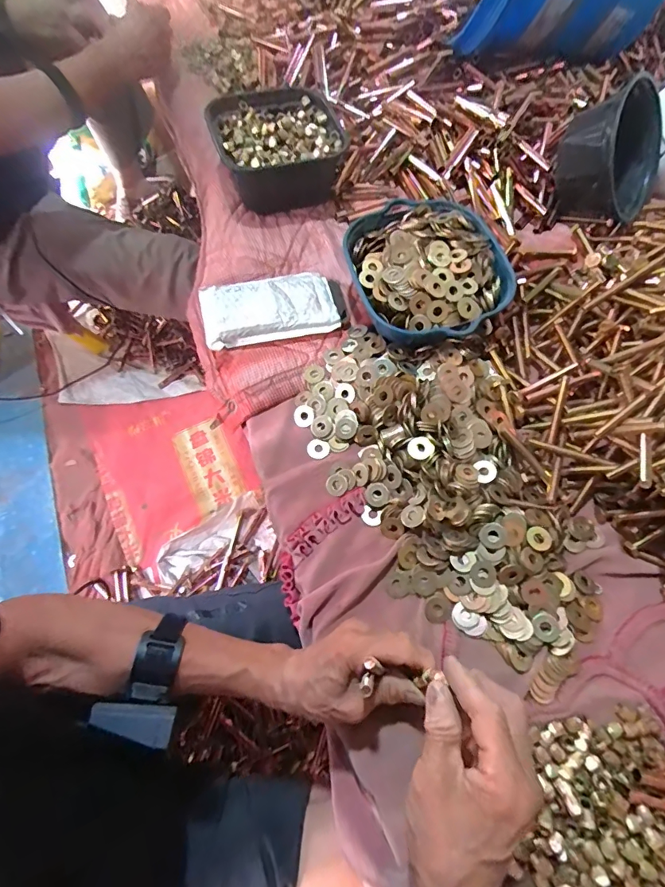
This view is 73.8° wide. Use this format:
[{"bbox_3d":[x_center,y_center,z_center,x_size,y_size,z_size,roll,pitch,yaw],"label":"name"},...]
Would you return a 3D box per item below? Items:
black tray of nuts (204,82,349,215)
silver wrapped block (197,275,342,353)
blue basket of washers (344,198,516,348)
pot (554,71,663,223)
[{"bbox_3d":[-0.076,-0.419,0.629,0.166,0.066,0.178,-20,70,-9],"label":"black tray of nuts"},{"bbox_3d":[-0.079,-0.172,0.557,0.163,0.022,0.092,-12,69,-6],"label":"silver wrapped block"},{"bbox_3d":[0.117,-0.212,0.543,0.185,0.058,0.199,-14,69,-6],"label":"blue basket of washers"},{"bbox_3d":[0.382,-0.392,0.608,0.140,0.161,0.078,-35,37,-17],"label":"pot"}]

